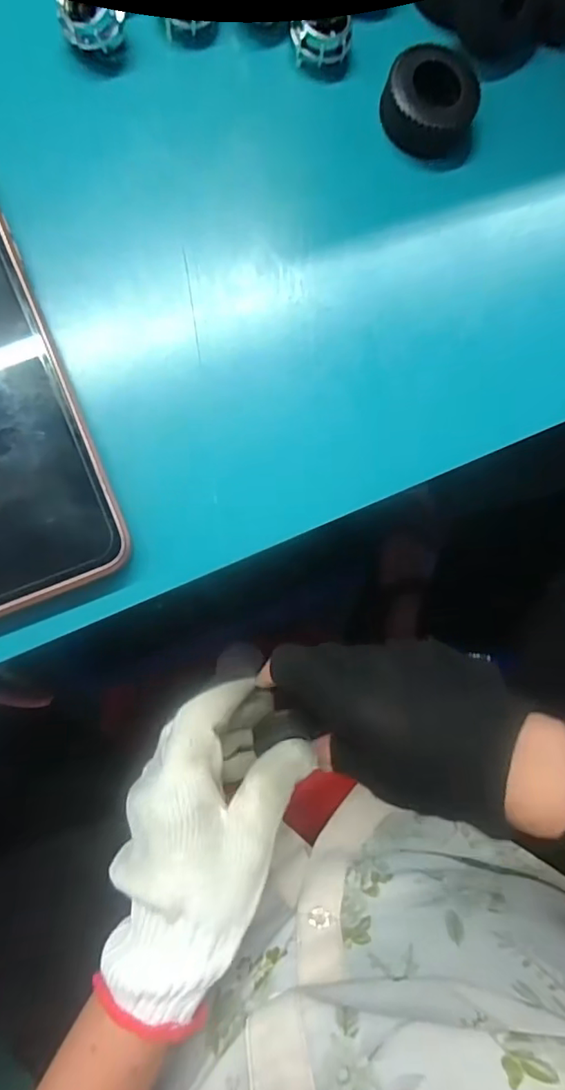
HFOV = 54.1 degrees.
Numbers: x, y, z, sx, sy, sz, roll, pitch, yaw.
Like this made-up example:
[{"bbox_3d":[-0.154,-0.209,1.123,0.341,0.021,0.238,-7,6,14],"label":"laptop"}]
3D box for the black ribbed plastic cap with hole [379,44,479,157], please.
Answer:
[{"bbox_3d":[0.061,-0.184,0.230,0.039,0.016,0.035,23,82,-5],"label":"black ribbed plastic cap with hole"}]

